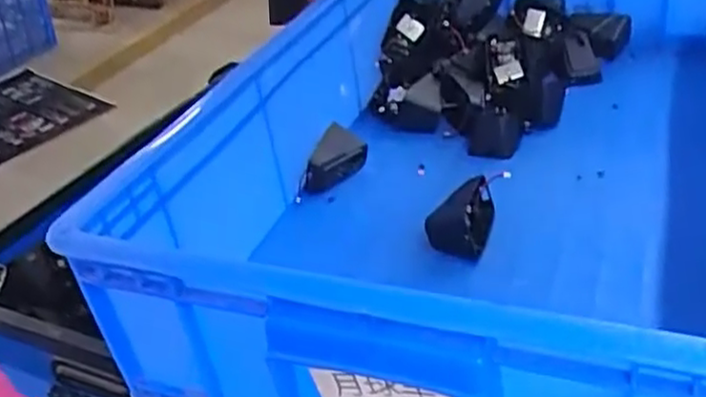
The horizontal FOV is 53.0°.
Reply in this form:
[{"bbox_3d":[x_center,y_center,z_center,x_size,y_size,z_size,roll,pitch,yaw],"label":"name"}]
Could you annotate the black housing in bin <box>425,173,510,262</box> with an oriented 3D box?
[{"bbox_3d":[0.092,0.016,0.568,0.051,0.048,0.070,15,40,25],"label":"black housing in bin"}]

